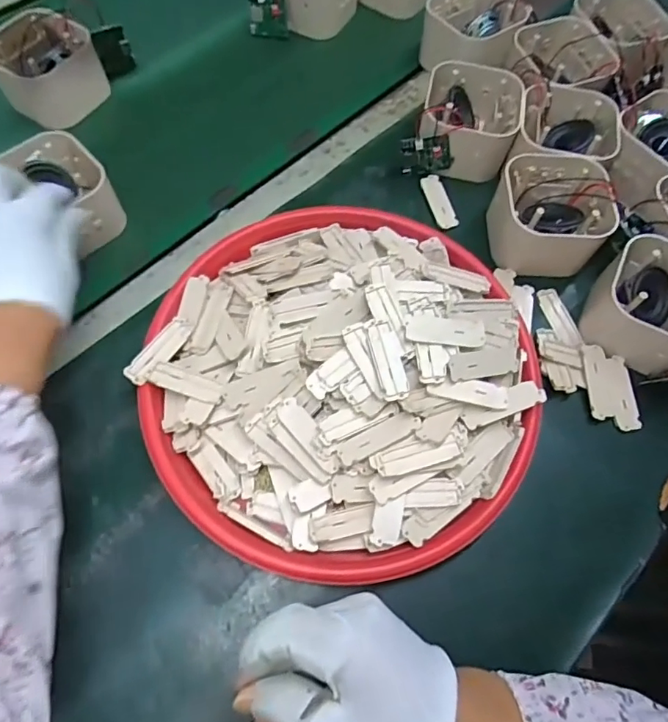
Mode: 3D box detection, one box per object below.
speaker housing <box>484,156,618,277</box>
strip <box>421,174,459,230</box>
[{"bbox_3d":[0.188,-0.132,0.450,0.091,0.053,0.106,-3,66,-3],"label":"speaker housing"},{"bbox_3d":[0.101,-0.154,0.488,0.021,0.006,0.063,-14,67,-8],"label":"strip"}]

